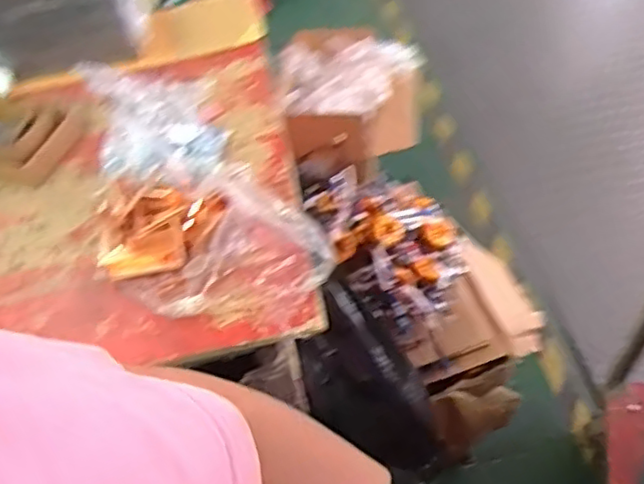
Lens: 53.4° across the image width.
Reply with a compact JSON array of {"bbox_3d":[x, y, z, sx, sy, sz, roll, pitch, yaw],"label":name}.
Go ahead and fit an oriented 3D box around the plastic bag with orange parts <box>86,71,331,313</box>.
[{"bbox_3d":[-0.216,-0.083,0.894,0.238,0.073,0.501,-30,55,-14],"label":"plastic bag with orange parts"}]

